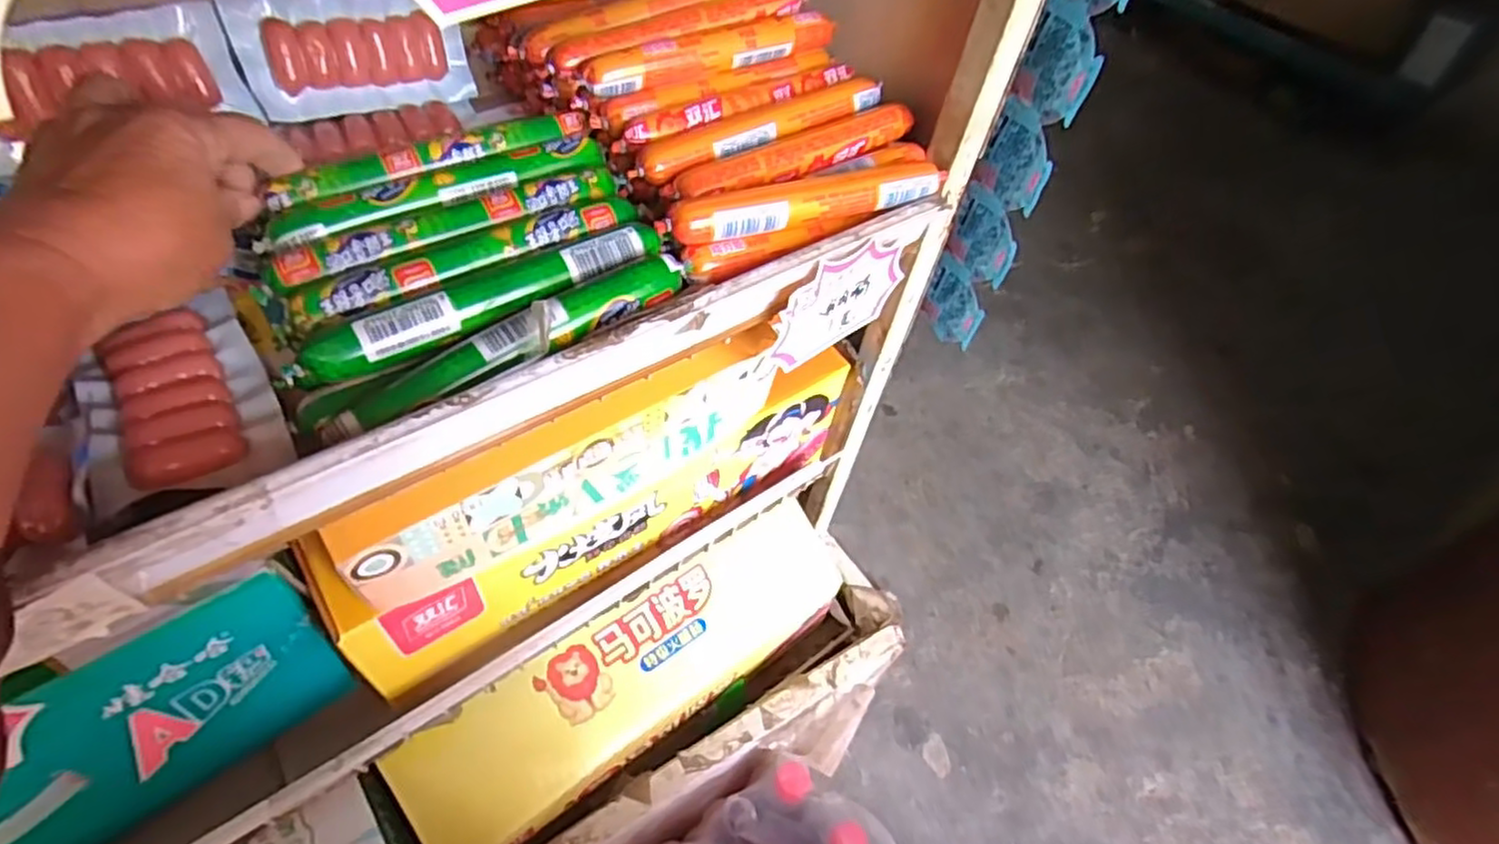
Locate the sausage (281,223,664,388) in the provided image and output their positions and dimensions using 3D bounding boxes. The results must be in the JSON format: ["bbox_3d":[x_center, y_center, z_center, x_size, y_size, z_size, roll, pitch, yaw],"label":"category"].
[{"bbox_3d":[-0.111,-0.053,0.308,0.163,0.017,0.025,-23,59,-25],"label":"sausage"}]

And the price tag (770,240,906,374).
[{"bbox_3d":[0.049,-0.064,0.382,0.093,0.063,0.004,-30,59,-30],"label":"price tag"}]

